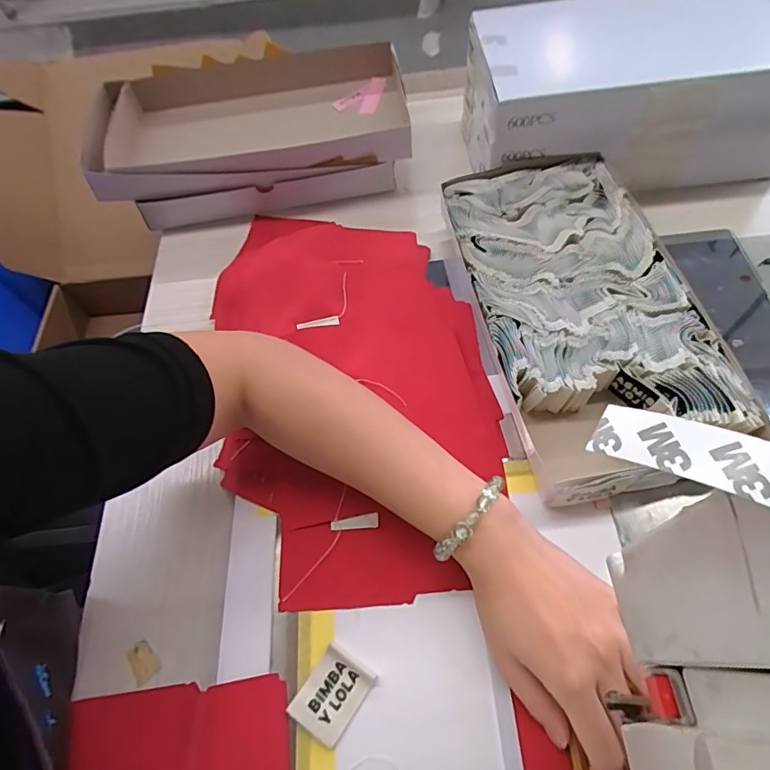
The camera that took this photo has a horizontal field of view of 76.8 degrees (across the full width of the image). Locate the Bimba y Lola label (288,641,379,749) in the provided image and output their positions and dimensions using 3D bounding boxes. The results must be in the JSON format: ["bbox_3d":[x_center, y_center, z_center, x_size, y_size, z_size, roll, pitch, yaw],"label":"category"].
[{"bbox_3d":[-0.033,0.192,0.301,0.036,0.005,0.046,32,69,20],"label":"Bimba y Lola label"}]

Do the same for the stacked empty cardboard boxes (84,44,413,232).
[{"bbox_3d":[-0.156,-0.293,0.571,0.358,0.077,0.190,-8,61,1],"label":"stacked empty cardboard boxes"}]

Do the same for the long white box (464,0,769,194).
[{"bbox_3d":[0.254,-0.301,0.505,0.315,0.117,0.165,-6,61,2],"label":"long white box"}]

